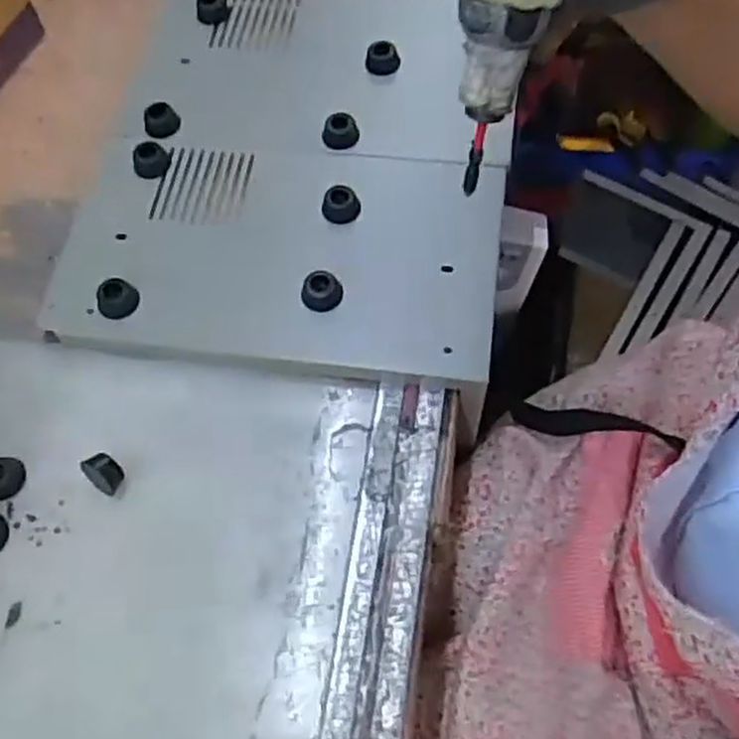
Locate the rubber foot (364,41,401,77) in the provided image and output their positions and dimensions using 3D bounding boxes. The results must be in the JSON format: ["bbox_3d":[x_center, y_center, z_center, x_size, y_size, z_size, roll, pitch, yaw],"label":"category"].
[{"bbox_3d":[0.009,-0.222,0.551,0.022,0.011,0.021,-23,67,-8],"label":"rubber foot"}]

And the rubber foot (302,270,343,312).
[{"bbox_3d":[-0.029,-0.047,0.472,0.023,0.017,0.022,4,66,4],"label":"rubber foot"}]

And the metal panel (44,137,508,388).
[{"bbox_3d":[-0.055,-0.076,0.490,0.266,0.027,0.155,6,66,5],"label":"metal panel"}]

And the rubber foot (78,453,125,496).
[{"bbox_3d":[-0.151,0.058,0.441,0.020,0.020,0.016,39,72,17],"label":"rubber foot"}]

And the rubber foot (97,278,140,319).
[{"bbox_3d":[-0.154,-0.044,0.473,0.024,0.017,0.021,-34,69,-13],"label":"rubber foot"}]

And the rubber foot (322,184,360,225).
[{"bbox_3d":[-0.018,-0.105,0.496,0.023,0.018,0.019,-7,65,-1],"label":"rubber foot"}]

